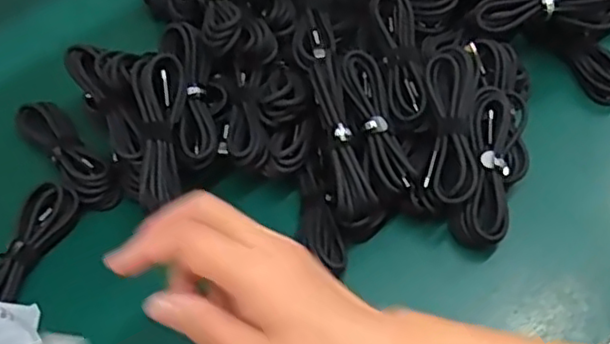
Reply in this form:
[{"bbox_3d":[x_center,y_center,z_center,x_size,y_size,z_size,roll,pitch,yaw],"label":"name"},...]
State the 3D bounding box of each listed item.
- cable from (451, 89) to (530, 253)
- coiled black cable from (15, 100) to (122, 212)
[{"bbox_3d":[0.128,-0.004,0.438,0.045,0.029,0.112,13,73,7],"label":"cable"},{"bbox_3d":[-0.173,-0.015,0.474,0.034,0.019,0.110,-36,62,-21],"label":"coiled black cable"}]

